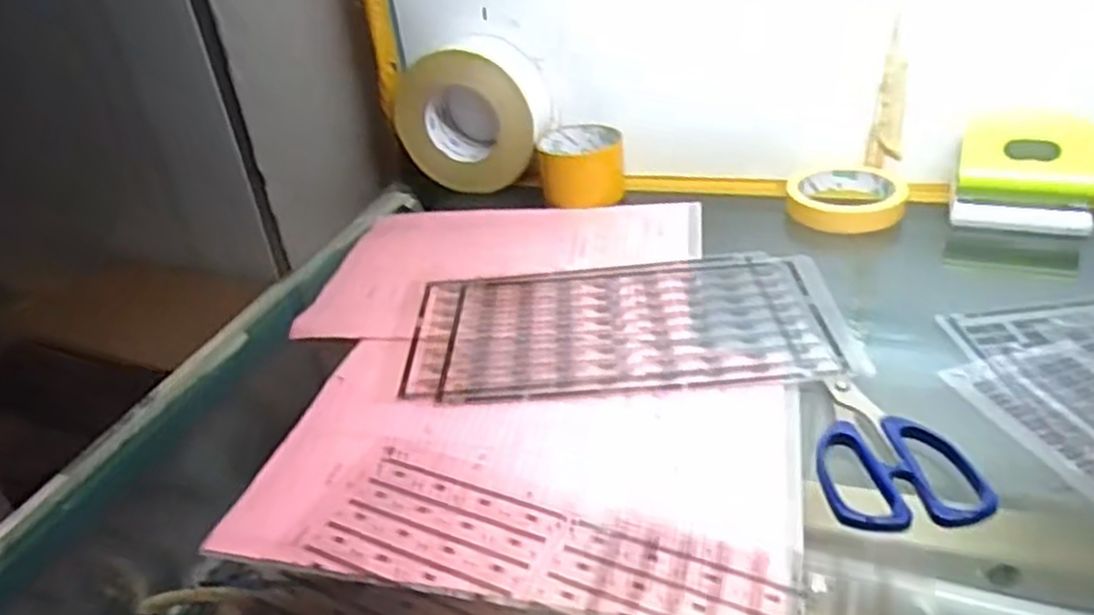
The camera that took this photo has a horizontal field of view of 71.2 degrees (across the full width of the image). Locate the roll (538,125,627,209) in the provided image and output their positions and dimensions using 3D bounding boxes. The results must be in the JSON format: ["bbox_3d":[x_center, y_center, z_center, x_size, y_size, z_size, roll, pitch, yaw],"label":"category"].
[{"bbox_3d":[0.033,-0.135,0.729,0.080,0.046,0.081,-6,33,0],"label":"roll"}]

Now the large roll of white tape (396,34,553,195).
[{"bbox_3d":[-0.072,-0.186,0.747,0.142,0.131,0.066,4,34,16],"label":"large roll of white tape"}]

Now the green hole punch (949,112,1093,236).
[{"bbox_3d":[0.379,-0.105,0.604,0.099,0.080,0.053,14,37,28],"label":"green hole punch"}]

